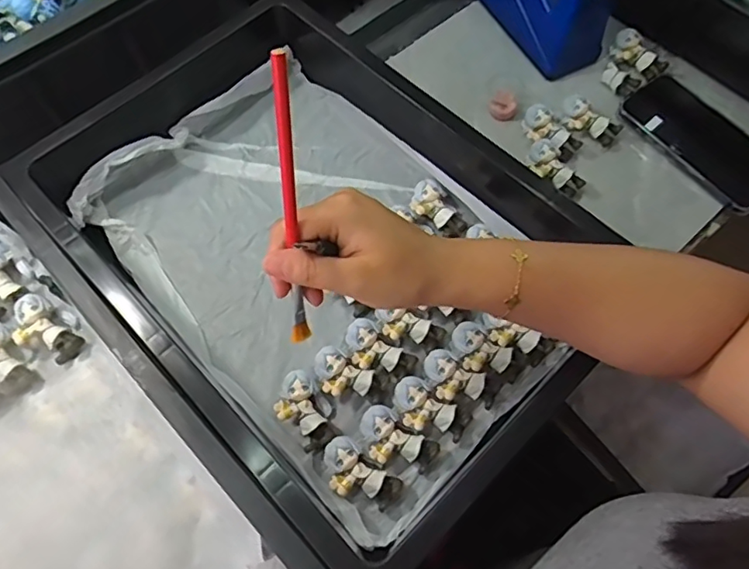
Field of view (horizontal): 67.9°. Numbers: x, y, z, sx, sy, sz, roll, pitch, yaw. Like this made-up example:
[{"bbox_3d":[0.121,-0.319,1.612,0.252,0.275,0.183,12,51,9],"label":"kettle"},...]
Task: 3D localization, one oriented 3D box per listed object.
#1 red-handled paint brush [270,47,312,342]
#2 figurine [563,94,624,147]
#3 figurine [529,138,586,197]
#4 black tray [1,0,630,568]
[{"bbox_3d":[-0.043,-0.034,0.288,0.009,0.166,0.007,2,37,1],"label":"red-handled paint brush"},{"bbox_3d":[0.224,-0.177,0.584,0.044,0.021,0.069,-30,68,-13],"label":"figurine"},{"bbox_3d":[0.177,-0.115,0.553,0.029,0.023,0.064,-38,81,-19],"label":"figurine"},{"bbox_3d":[-0.060,-0.054,0.493,0.324,0.104,0.497,-39,70,-16],"label":"black tray"}]

